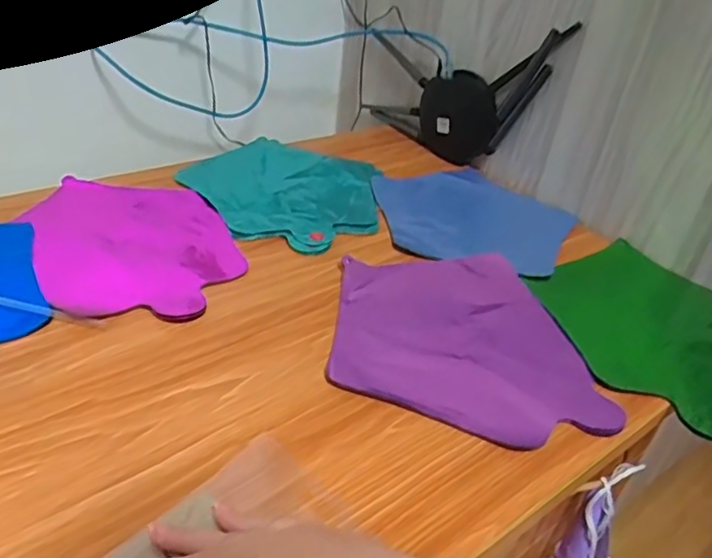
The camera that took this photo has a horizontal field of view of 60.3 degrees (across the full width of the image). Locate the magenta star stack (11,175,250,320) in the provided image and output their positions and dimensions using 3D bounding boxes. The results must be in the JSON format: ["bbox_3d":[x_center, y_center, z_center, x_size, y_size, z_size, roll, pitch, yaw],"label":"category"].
[{"bbox_3d":[-0.214,-0.039,0.589,0.174,0.007,0.251,-16,42,-30],"label":"magenta star stack"}]

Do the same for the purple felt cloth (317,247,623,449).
[{"bbox_3d":[0.090,0.047,0.521,0.209,0.013,0.209,6,35,-3],"label":"purple felt cloth"}]

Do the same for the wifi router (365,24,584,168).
[{"bbox_3d":[0.130,-0.246,0.807,0.047,0.181,0.356,-20,20,-33],"label":"wifi router"}]

